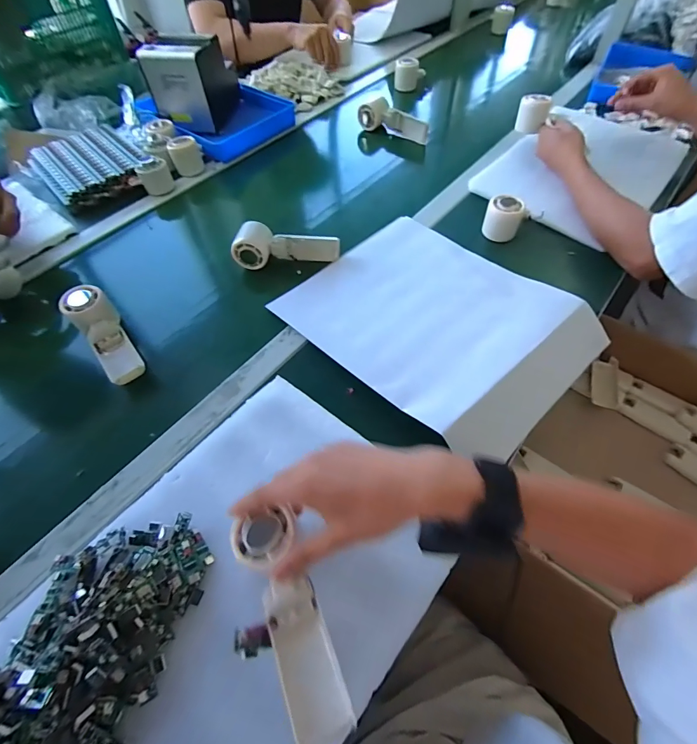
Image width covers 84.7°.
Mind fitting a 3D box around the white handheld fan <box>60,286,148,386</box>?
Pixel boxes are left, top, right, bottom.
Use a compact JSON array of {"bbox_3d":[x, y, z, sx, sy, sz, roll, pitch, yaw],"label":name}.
[{"bbox_3d":[-0.328,-0.055,0.515,0.054,0.055,0.149,-37,62,-21],"label":"white handheld fan"}]

